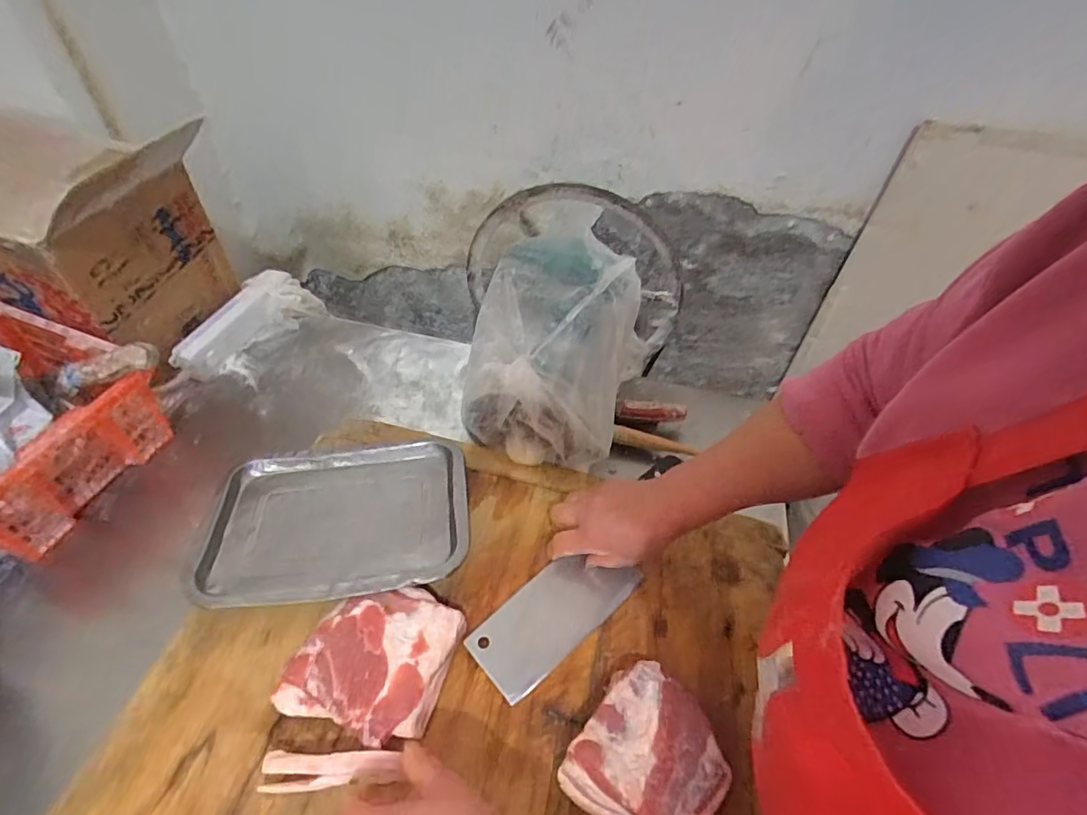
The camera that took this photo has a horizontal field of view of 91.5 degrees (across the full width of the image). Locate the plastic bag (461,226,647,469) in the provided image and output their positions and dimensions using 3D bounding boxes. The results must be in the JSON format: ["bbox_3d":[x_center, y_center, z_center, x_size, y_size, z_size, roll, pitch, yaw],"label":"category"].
[{"bbox_3d":[0.015,-0.074,0.660,0.181,0.153,0.265,7,49,2],"label":"plastic bag"}]

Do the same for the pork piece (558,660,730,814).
[{"bbox_3d":[0.089,0.280,0.426,0.111,0.046,0.119,31,53,20],"label":"pork piece"}]

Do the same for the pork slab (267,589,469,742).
[{"bbox_3d":[-0.143,0.214,0.458,0.119,0.039,0.116,17,49,9],"label":"pork slab"}]

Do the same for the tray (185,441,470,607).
[{"bbox_3d":[-0.214,0.111,0.551,0.266,0.038,0.190,-3,49,-9],"label":"tray"}]

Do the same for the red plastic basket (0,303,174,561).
[{"bbox_3d":[-0.680,0.009,0.635,0.373,0.127,0.251,18,50,11],"label":"red plastic basket"}]

